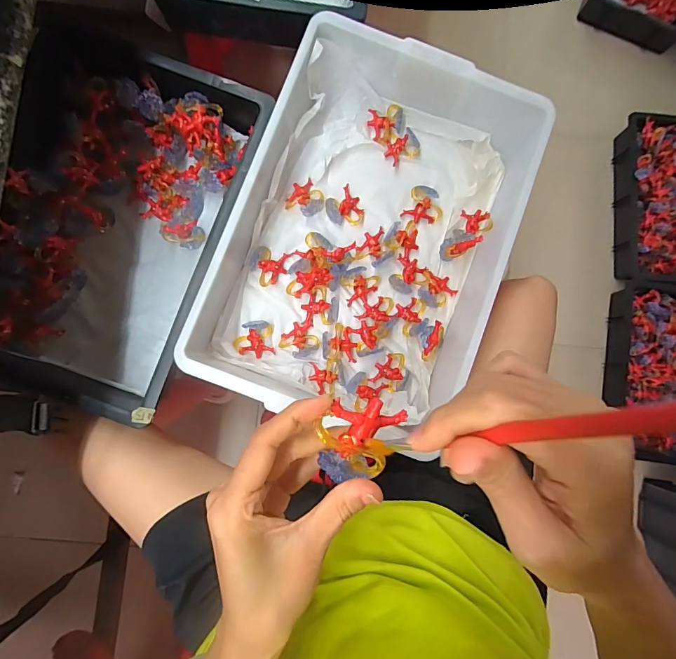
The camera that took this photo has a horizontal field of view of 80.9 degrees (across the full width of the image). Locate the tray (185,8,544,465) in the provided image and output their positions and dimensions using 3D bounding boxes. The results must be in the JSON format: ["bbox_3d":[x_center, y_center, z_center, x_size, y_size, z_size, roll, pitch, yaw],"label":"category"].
[{"bbox_3d":[0.044,-0.131,0.545,0.337,0.106,0.478,21,85,-1],"label":"tray"}]

